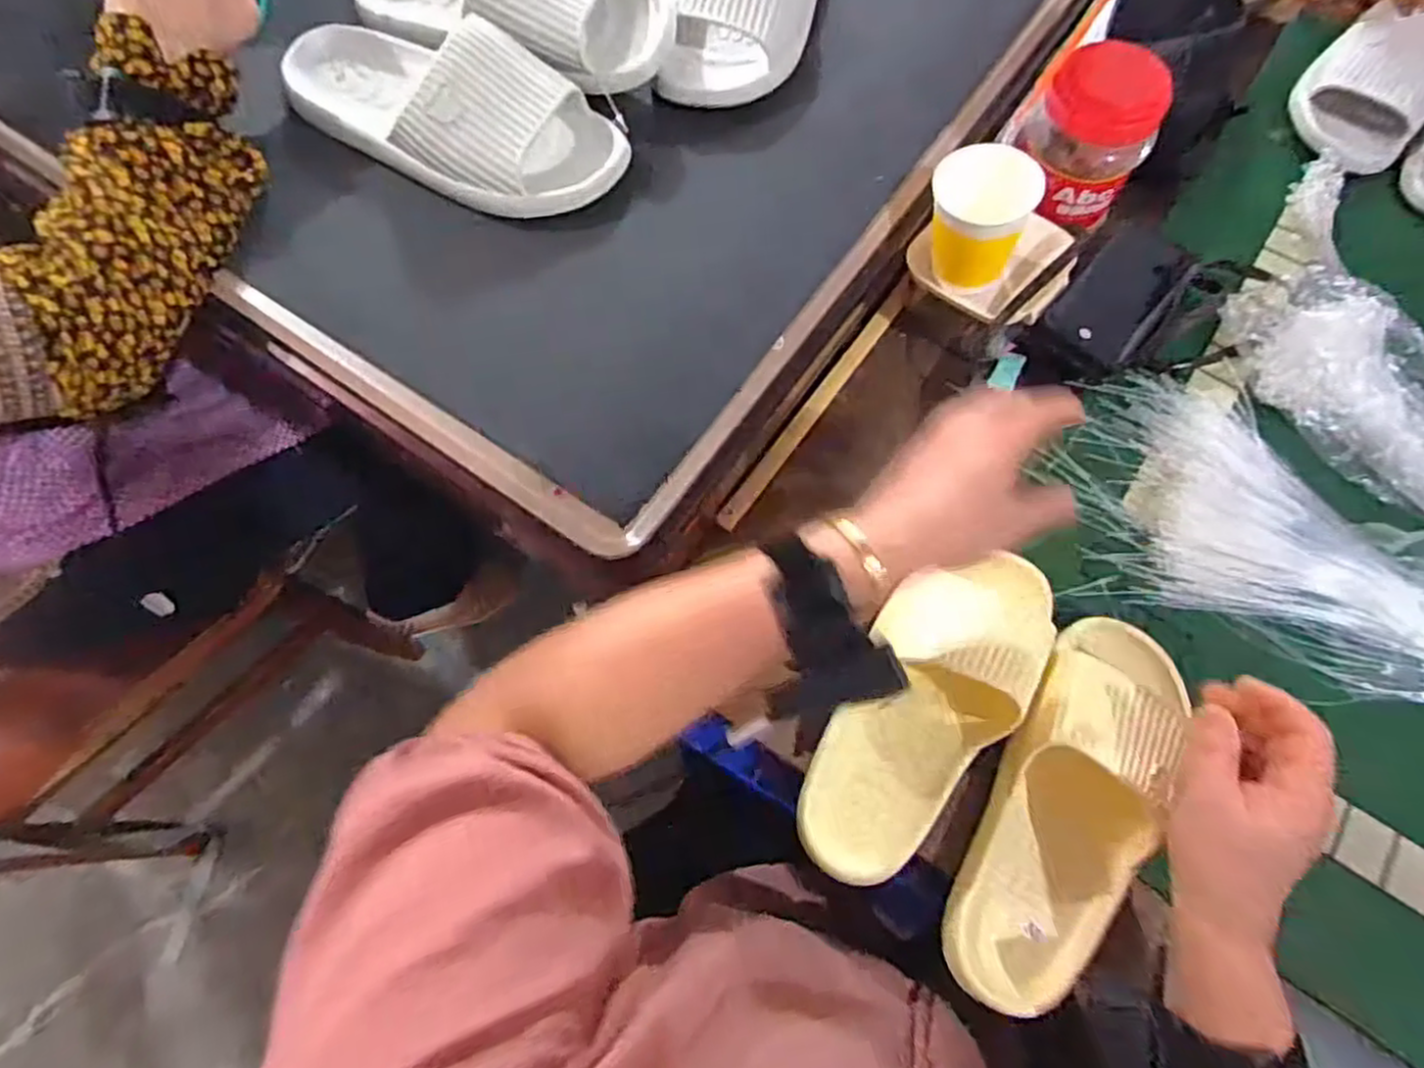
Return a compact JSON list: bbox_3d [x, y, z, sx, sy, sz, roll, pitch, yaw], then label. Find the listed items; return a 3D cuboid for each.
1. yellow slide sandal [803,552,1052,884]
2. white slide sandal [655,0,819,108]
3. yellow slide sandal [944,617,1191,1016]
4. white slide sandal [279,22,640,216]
[{"bbox_3d":[0.140,0.112,0.482,0.098,0.057,0.231,34,85,12],"label":"yellow slide sandal"},{"bbox_3d":[0.032,-0.438,0.584,0.104,0.054,0.224,16,69,5],"label":"white slide sandal"},{"bbox_3d":[0.229,0.172,0.456,0.095,0.072,0.253,26,79,9],"label":"yellow slide sandal"},{"bbox_3d":[-0.196,-0.314,0.527,0.271,0.068,0.115,22,70,8],"label":"white slide sandal"}]

